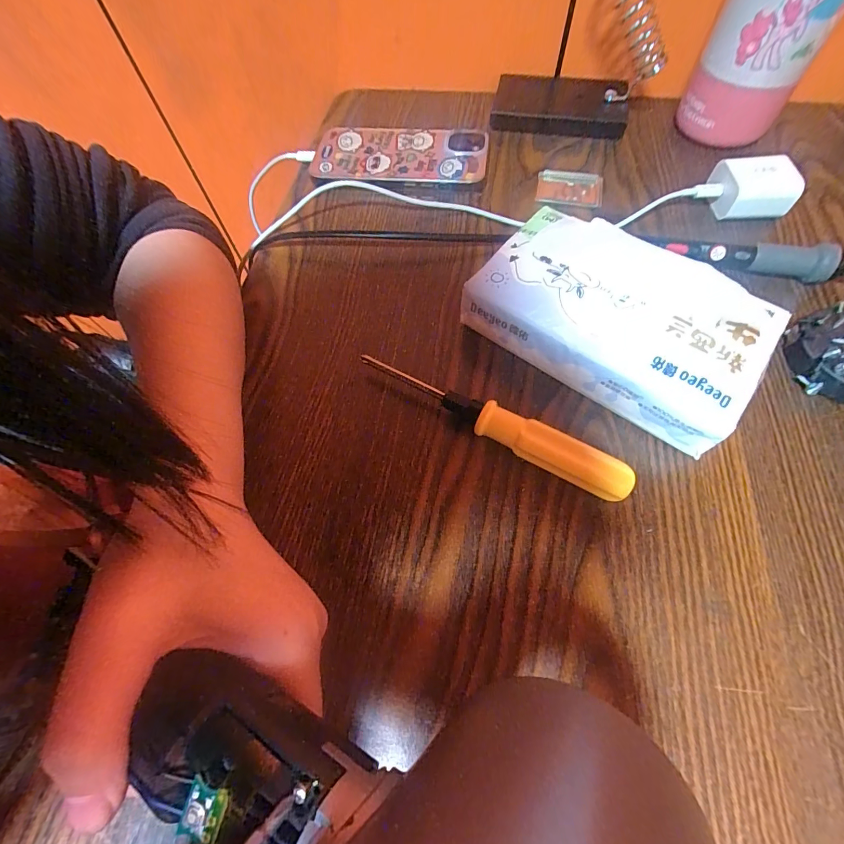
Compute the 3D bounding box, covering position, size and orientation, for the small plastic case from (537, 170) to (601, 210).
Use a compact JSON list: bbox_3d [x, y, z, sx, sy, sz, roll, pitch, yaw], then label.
[{"bbox_3d":[0.112,-0.178,0.300,0.048,0.009,0.032,10,64,9],"label":"small plastic case"}]

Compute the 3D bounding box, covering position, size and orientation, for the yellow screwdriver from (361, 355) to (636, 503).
[{"bbox_3d":[0.035,-0.002,0.214,0.154,0.025,0.016,29,69,17],"label":"yellow screwdriver"}]

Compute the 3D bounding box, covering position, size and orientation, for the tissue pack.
[{"bbox_3d":[0.105,-0.057,0.222,0.146,0.048,0.087,34,70,19],"label":"tissue pack"}]

